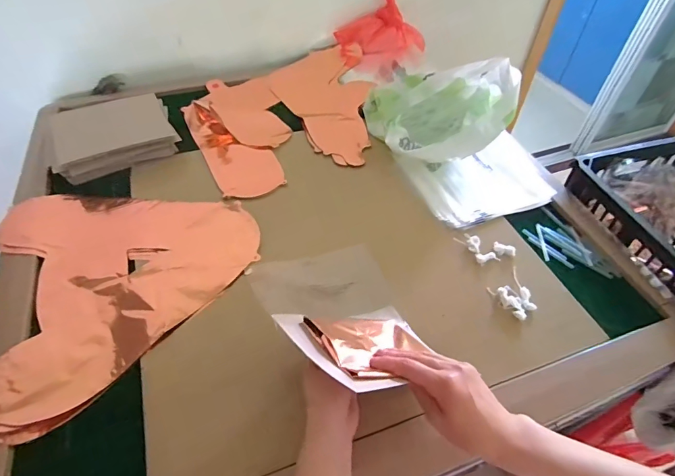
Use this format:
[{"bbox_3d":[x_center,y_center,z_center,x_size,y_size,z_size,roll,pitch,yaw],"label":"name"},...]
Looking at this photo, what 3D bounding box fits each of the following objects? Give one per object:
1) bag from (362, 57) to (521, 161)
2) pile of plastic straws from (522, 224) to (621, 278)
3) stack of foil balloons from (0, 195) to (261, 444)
[{"bbox_3d":[0.195,-0.250,0.773,0.233,0.155,0.207,-13,53,-13],"label":"bag"},{"bbox_3d":[0.371,0.022,0.649,0.071,0.007,0.135,-26,57,-22],"label":"pile of plastic straws"},{"bbox_3d":[-0.300,0.051,0.582,0.363,0.020,0.383,-12,52,-12],"label":"stack of foil balloons"}]

